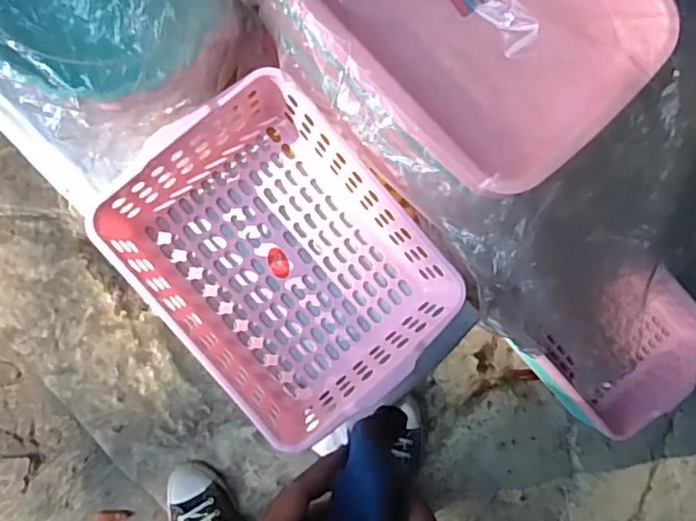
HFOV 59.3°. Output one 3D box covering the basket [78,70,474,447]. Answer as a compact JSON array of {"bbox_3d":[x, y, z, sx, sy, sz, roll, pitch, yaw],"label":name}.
[{"bbox_3d":[-0.065,-0.001,0.607,0.236,0.093,0.293,-41,93,-4],"label":"basket"}]

